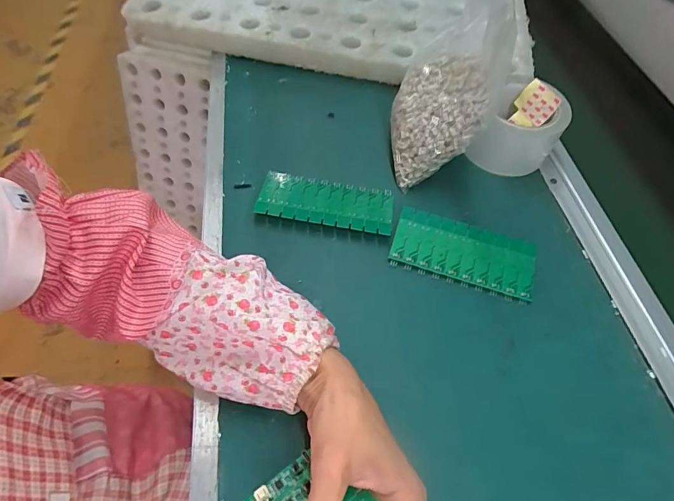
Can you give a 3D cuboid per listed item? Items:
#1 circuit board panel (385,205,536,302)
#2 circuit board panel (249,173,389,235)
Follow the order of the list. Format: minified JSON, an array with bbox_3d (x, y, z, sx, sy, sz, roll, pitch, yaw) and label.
[{"bbox_3d":[0.124,0.002,0.387,0.136,0.005,0.067,16,65,5],"label":"circuit board panel"},{"bbox_3d":[-0.011,-0.050,0.406,0.134,0.015,0.058,9,57,2],"label":"circuit board panel"}]

